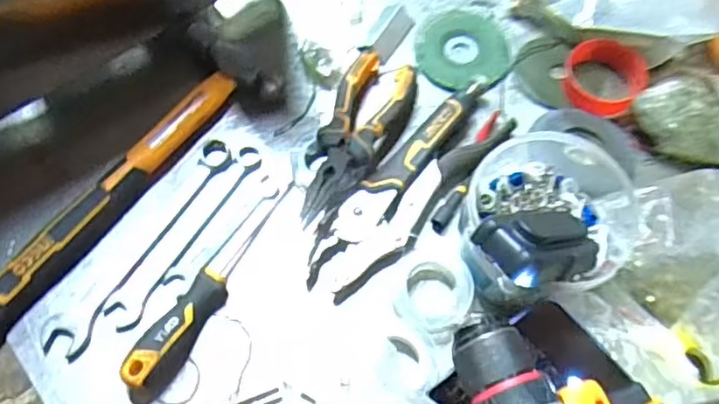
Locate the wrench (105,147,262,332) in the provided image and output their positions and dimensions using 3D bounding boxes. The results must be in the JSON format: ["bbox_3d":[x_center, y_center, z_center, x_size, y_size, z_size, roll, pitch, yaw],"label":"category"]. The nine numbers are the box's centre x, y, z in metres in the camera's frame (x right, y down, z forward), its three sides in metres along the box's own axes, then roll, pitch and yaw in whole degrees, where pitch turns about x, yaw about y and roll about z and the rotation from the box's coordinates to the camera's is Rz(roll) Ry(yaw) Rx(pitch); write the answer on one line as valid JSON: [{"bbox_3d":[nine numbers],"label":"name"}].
[{"bbox_3d":[-0.135,0.025,0.516,0.023,0.009,0.175,32,66,12],"label":"wrench"}]

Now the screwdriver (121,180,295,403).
[{"bbox_3d":[-0.111,0.059,0.488,0.029,0.029,0.193,28,67,10],"label":"screwdriver"}]

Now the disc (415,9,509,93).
[{"bbox_3d":[0.093,-0.143,0.599,0.092,0.010,0.087,1,66,-2],"label":"disc"}]

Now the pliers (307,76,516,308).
[{"bbox_3d":[0.045,-0.012,0.526,0.059,0.029,0.216,40,70,14],"label":"pliers"}]

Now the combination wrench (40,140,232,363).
[{"bbox_3d":[-0.170,0.030,0.511,0.031,0.009,0.205,29,66,11],"label":"combination wrench"}]

